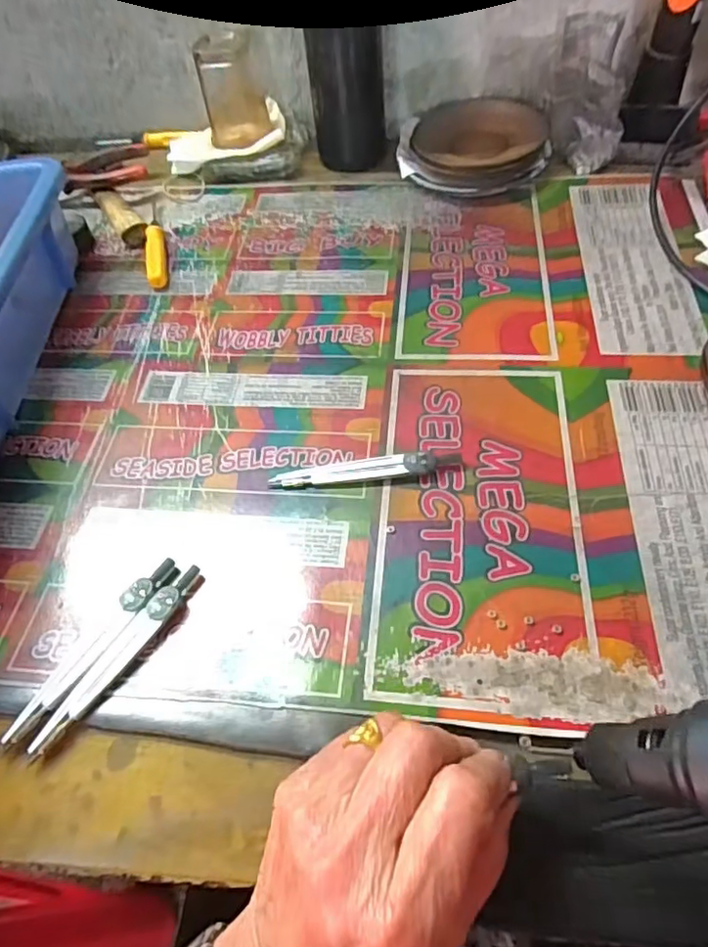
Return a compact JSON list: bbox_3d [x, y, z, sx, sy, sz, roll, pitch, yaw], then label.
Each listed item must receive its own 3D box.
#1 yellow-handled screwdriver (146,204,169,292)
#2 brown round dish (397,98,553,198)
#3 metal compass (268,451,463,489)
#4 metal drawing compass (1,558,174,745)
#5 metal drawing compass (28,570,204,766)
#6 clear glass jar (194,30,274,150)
[{"bbox_3d":[-0.168,-0.197,0.500,0.015,0.014,0.117,-13,55,-5],"label":"yellow-handled screwdriver"},{"bbox_3d":[0.113,-0.297,0.539,0.124,0.024,0.129,-2,55,3],"label":"brown round dish"},{"bbox_3d":[0.006,-0.004,0.349,0.111,0.010,0.016,-5,55,1],"label":"metal compass"},{"bbox_3d":[-0.129,0.085,0.295,0.015,0.008,0.106,29,62,22],"label":"metal drawing compass"},{"bbox_3d":[-0.116,0.089,0.292,0.015,0.008,0.107,26,61,21],"label":"metal drawing compass"},{"bbox_3d":[-0.110,-0.350,0.550,0.054,0.095,0.059,-9,55,-2],"label":"clear glass jar"}]

